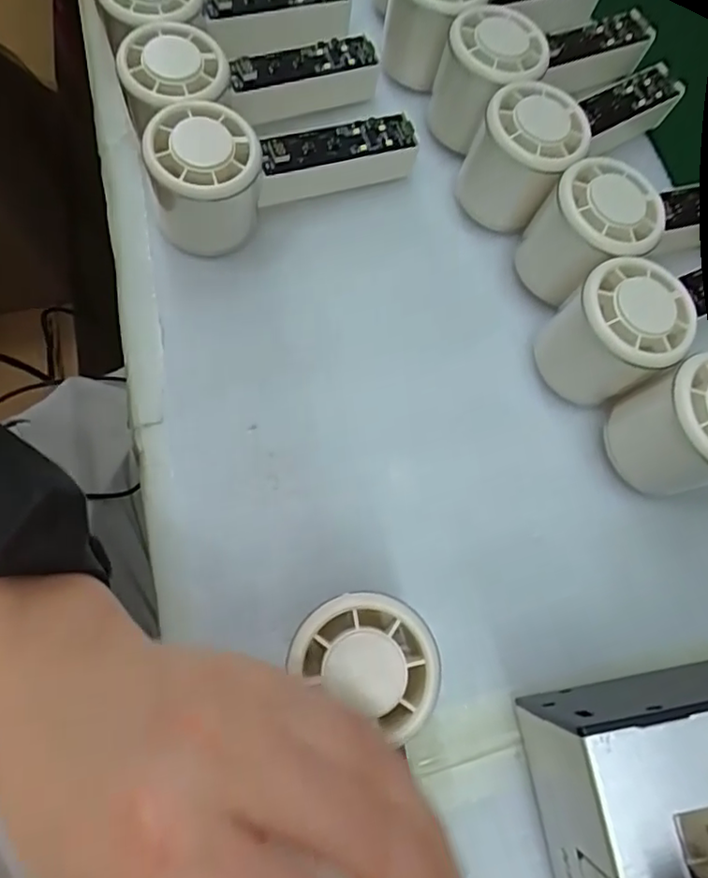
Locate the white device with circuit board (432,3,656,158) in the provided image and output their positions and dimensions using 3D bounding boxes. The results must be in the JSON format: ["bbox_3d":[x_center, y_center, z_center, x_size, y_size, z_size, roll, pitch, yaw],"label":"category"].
[{"bbox_3d":[0.118,-0.218,0.372,0.145,0.067,0.056,-15,72,-20],"label":"white device with circuit board"}]

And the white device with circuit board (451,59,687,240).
[{"bbox_3d":[0.128,-0.183,0.354,0.147,0.067,0.058,-43,78,-15],"label":"white device with circuit board"}]

